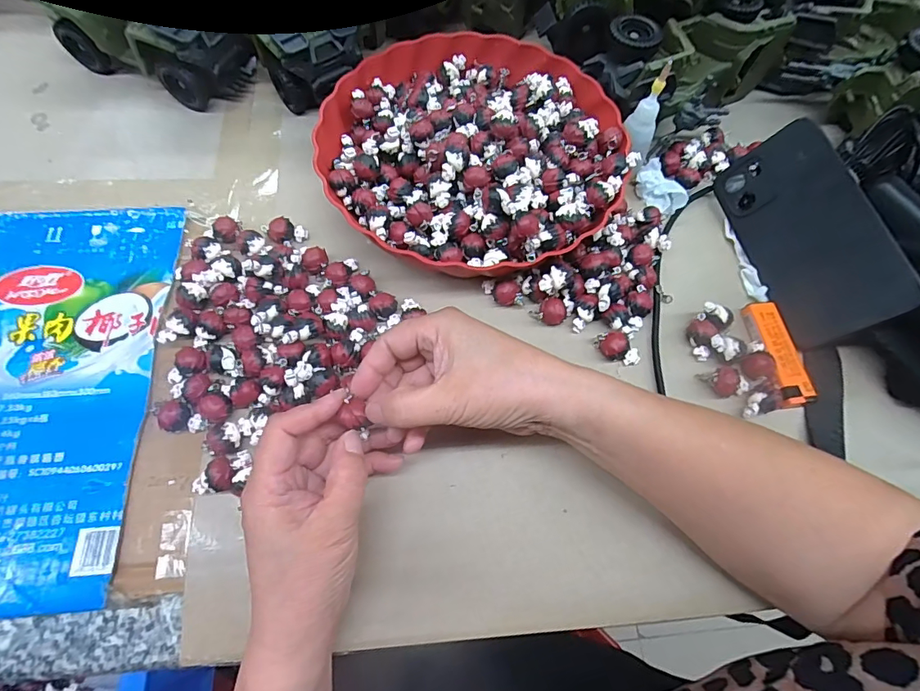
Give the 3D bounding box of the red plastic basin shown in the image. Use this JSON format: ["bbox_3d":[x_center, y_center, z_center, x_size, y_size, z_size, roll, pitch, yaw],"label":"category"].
[{"bbox_3d":[0.012,-0.164,0.382,0.234,0.063,0.241,1,66,-1],"label":"red plastic basin"}]

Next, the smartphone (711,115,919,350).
[{"bbox_3d":[0.258,-0.087,0.345,0.015,0.078,0.165,11,58,-38],"label":"smartphone"}]

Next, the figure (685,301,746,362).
[{"bbox_3d":[0.187,-0.009,0.336,0.036,0.020,0.038,1,66,-1],"label":"figure"}]

